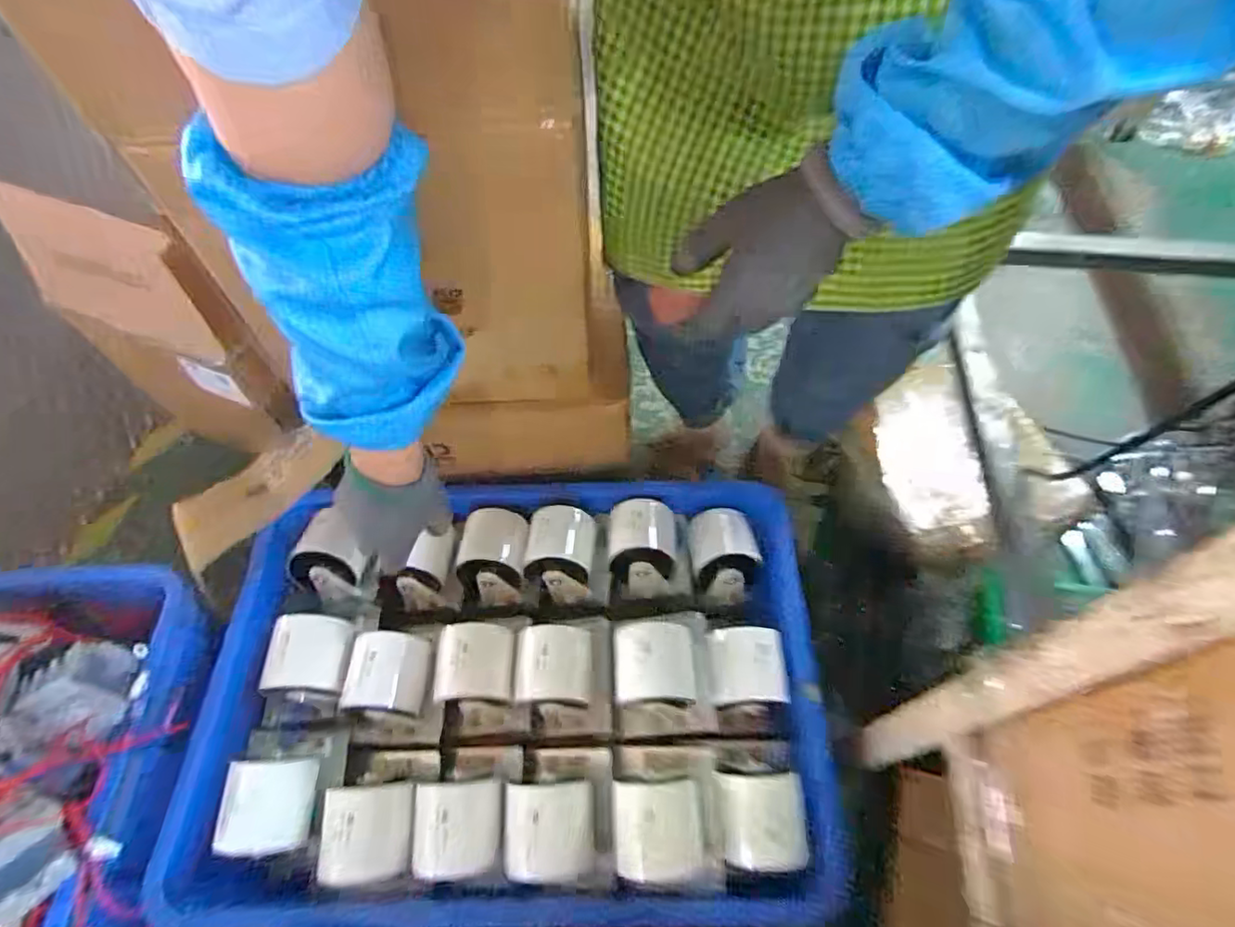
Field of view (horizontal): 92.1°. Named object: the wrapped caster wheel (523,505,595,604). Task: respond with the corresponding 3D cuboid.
[{"bbox_3d":[-0.067,0.105,0.698,0.076,0.061,0.104,3,59,3],"label":"wrapped caster wheel"}]

